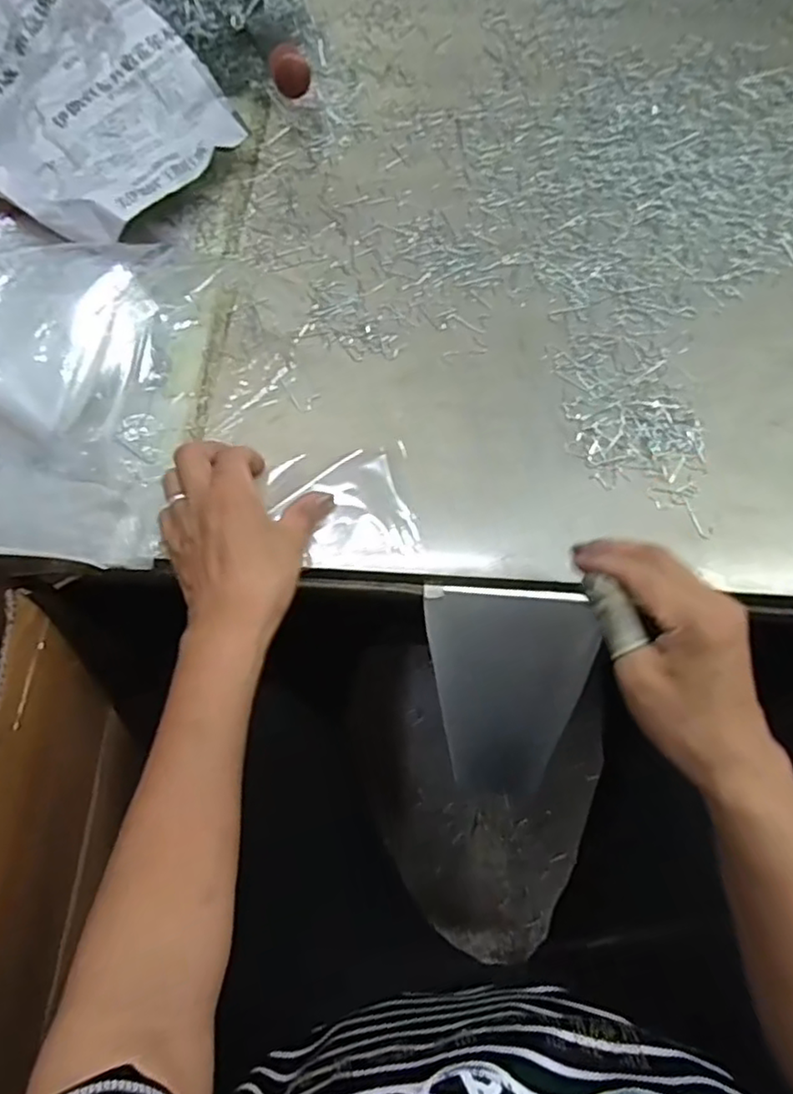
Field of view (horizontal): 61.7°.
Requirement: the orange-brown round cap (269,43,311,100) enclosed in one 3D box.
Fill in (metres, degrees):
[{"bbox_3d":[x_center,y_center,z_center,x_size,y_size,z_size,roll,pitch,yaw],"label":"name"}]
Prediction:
[{"bbox_3d":[-0.074,-0.331,0.461,0.026,0.021,0.027,0,69,1],"label":"orange-brown round cap"}]

